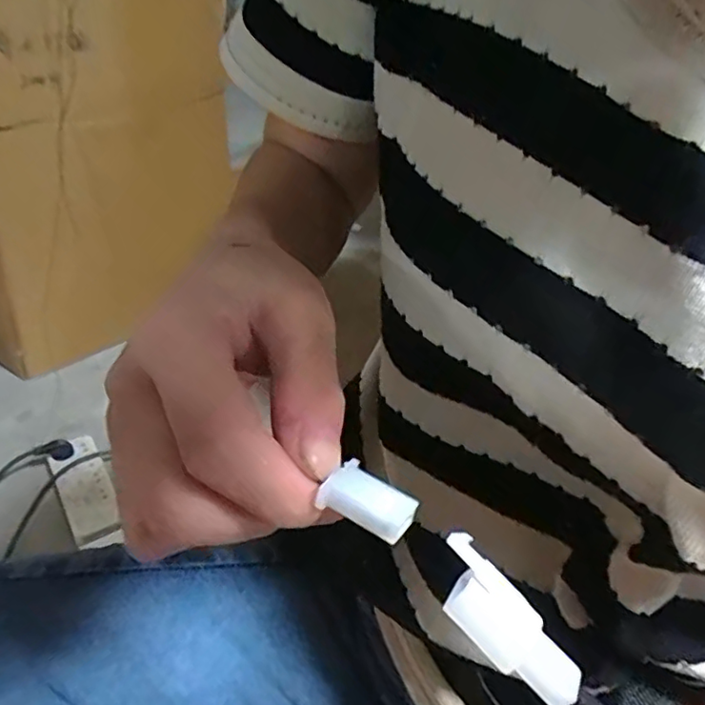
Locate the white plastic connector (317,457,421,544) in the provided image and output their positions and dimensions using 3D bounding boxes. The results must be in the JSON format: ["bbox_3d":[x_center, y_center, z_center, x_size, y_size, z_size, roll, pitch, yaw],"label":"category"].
[{"bbox_3d":[0.004,0.033,0.133,0.020,0.006,0.012,20,36,23],"label":"white plastic connector"}]

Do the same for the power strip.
[{"bbox_3d":[-0.430,0.220,0.951,0.076,0.033,0.239,-18,39,-31],"label":"power strip"}]

